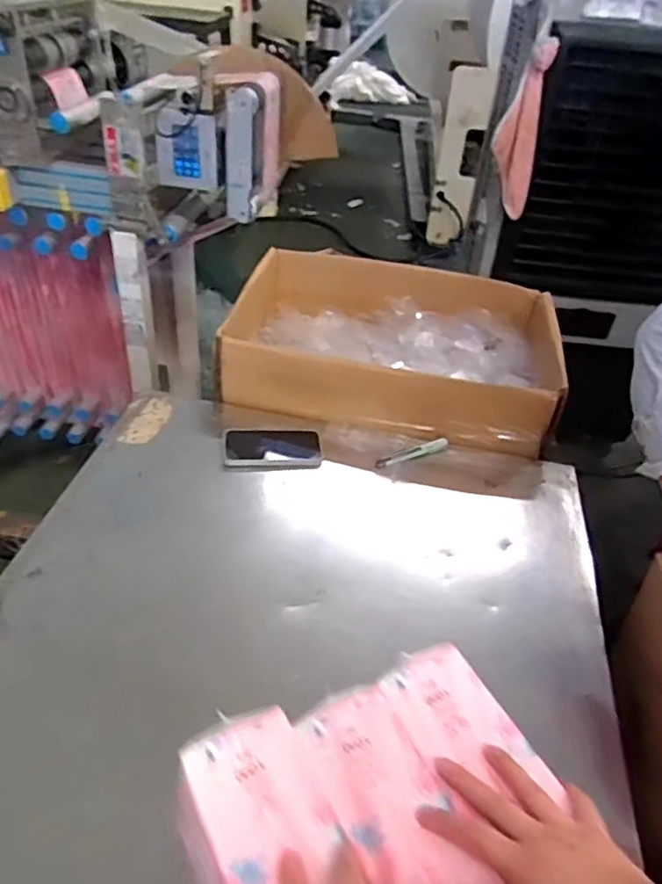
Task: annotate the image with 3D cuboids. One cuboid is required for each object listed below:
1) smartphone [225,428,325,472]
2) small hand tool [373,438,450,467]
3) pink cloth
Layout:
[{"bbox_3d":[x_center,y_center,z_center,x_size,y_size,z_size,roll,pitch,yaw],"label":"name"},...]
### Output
[{"bbox_3d":[-0.088,0.010,0.965,0.146,0.008,0.082,-1,48,-15],"label":"smartphone"},{"bbox_3d":[0.125,0.017,0.993,0.127,0.013,0.019,-17,44,-25],"label":"small hand tool"},{"bbox_3d":[0.480,-0.780,1.623,0.114,0.384,0.056,7,39,1],"label":"pink cloth"}]

